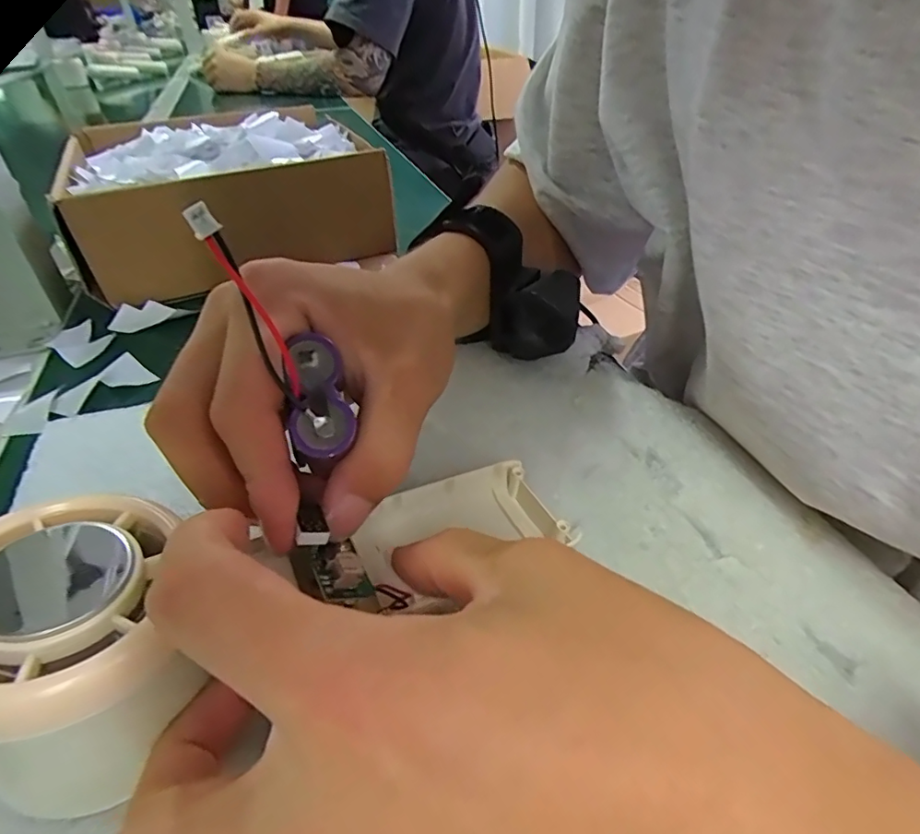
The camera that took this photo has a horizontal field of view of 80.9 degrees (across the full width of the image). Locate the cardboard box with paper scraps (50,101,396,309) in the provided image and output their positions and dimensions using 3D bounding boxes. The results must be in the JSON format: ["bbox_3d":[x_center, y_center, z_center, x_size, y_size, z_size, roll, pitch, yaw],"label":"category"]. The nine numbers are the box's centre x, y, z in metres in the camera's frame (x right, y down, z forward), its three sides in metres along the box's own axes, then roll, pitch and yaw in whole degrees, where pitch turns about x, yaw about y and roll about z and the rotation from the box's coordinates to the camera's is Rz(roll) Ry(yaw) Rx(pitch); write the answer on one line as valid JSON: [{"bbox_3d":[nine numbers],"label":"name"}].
[{"bbox_3d":[-0.174,-0.170,0.405,0.201,0.083,0.222,-17,41,-18],"label":"cardboard box with paper scraps"}]

